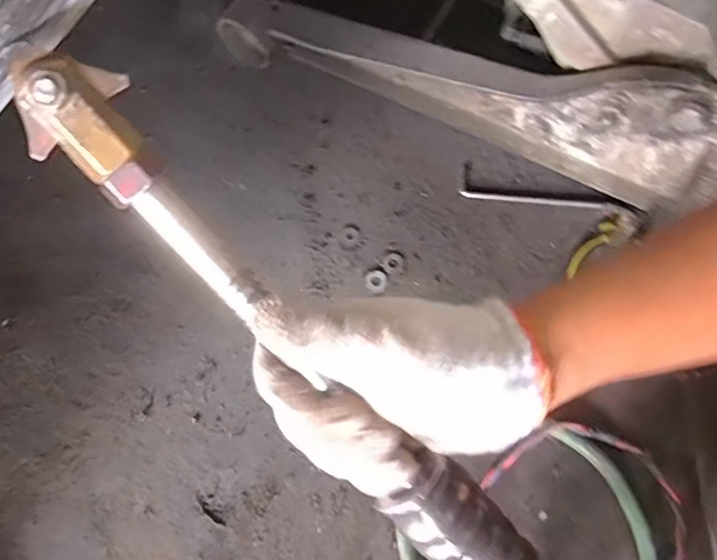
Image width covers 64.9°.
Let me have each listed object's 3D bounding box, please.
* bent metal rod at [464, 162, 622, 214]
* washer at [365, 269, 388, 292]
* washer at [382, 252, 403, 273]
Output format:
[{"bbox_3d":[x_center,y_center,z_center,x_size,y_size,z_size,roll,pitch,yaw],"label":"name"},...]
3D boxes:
[{"bbox_3d":[0.215,-0.109,0.670,0.181,0.019,0.041,10,73,6],"label":"bent metal rod"},{"bbox_3d":[0.020,0.001,0.649,0.027,0.004,0.025,-1,72,2],"label":"washer"},{"bbox_3d":[0.040,-0.021,0.656,0.024,0.004,0.025,-1,72,2],"label":"washer"}]

